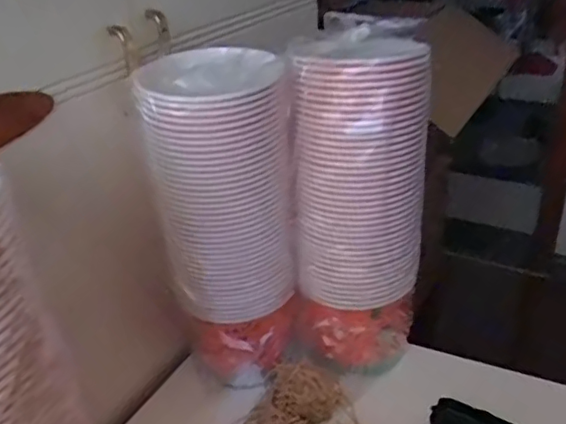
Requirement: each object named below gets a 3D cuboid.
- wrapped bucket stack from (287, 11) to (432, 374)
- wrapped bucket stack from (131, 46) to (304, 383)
[{"bbox_3d":[0.104,-0.017,0.737,0.153,0.400,0.183,3,30,11],"label":"wrapped bucket stack"},{"bbox_3d":[-0.070,0.023,0.709,0.162,0.420,0.139,-10,30,-11],"label":"wrapped bucket stack"}]

